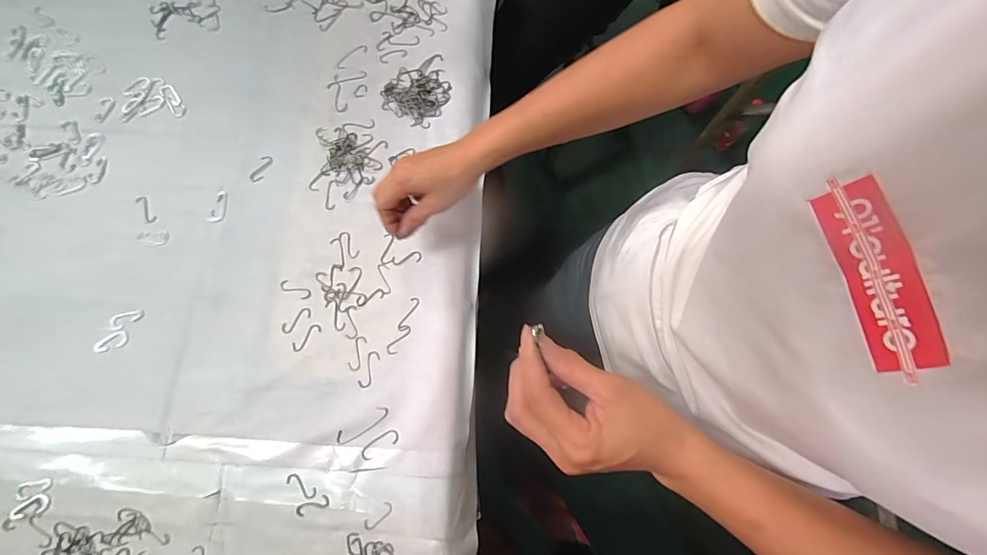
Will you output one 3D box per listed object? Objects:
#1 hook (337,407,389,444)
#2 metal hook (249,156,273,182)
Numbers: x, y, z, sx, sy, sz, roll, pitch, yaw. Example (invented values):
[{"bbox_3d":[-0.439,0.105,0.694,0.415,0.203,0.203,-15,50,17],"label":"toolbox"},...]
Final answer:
[{"bbox_3d":[-0.142,0.159,0.457,0.063,0.004,0.015,-31,78,-6],"label":"hook"},{"bbox_3d":[-0.289,-0.136,0.529,0.017,0.004,0.038,26,79,7],"label":"metal hook"}]

